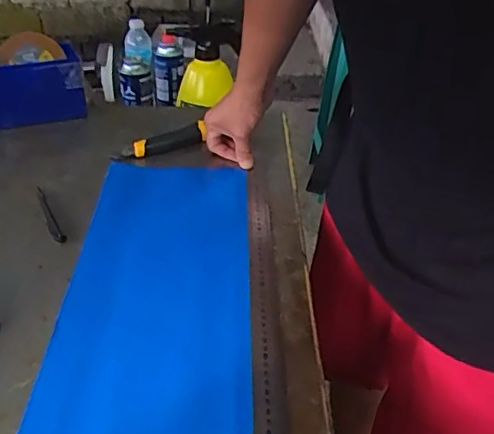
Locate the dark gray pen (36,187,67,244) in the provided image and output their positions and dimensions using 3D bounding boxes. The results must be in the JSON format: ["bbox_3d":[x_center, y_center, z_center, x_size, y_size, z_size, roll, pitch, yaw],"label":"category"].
[{"bbox_3d":[-0.246,-0.003,0.694,0.013,0.015,0.115,-17,39,-25],"label":"dark gray pen"}]

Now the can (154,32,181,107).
[{"bbox_3d":[-0.179,-0.332,1.286,0.063,0.149,0.073,-1,35,-6],"label":"can"}]

